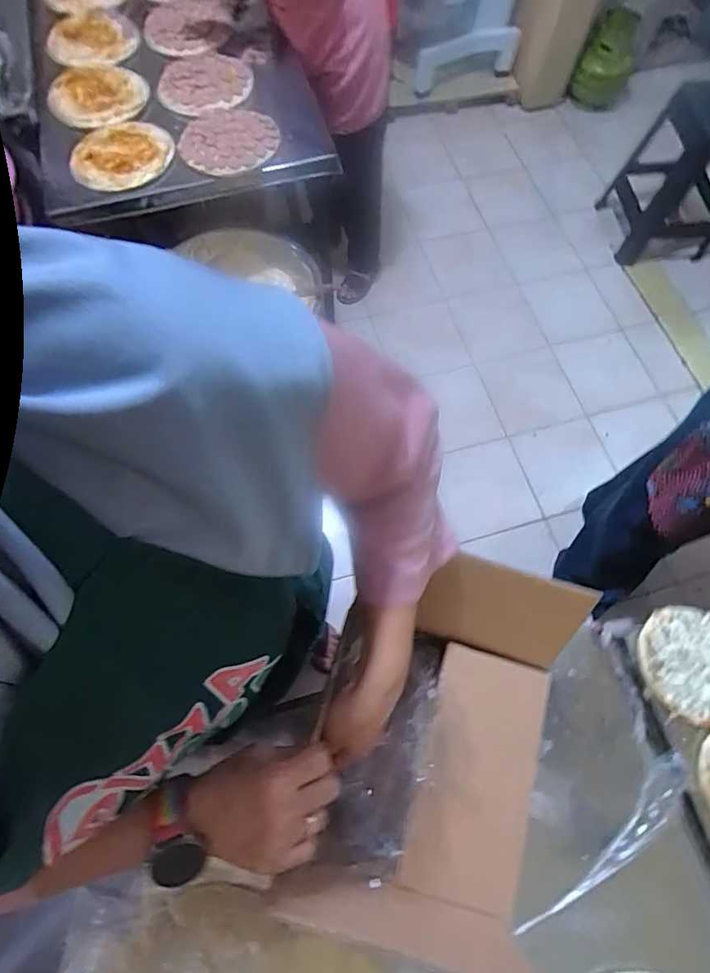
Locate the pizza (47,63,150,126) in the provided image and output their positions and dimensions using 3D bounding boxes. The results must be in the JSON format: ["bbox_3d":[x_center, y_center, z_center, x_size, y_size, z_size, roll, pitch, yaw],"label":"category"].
[{"bbox_3d":[-0.572,-0.878,1.059,0.211,0.021,0.203,-10,69,-6],"label":"pizza"}]

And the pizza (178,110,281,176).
[{"bbox_3d":[-0.264,-0.736,0.991,0.200,0.029,0.190,-7,69,-4],"label":"pizza"}]

